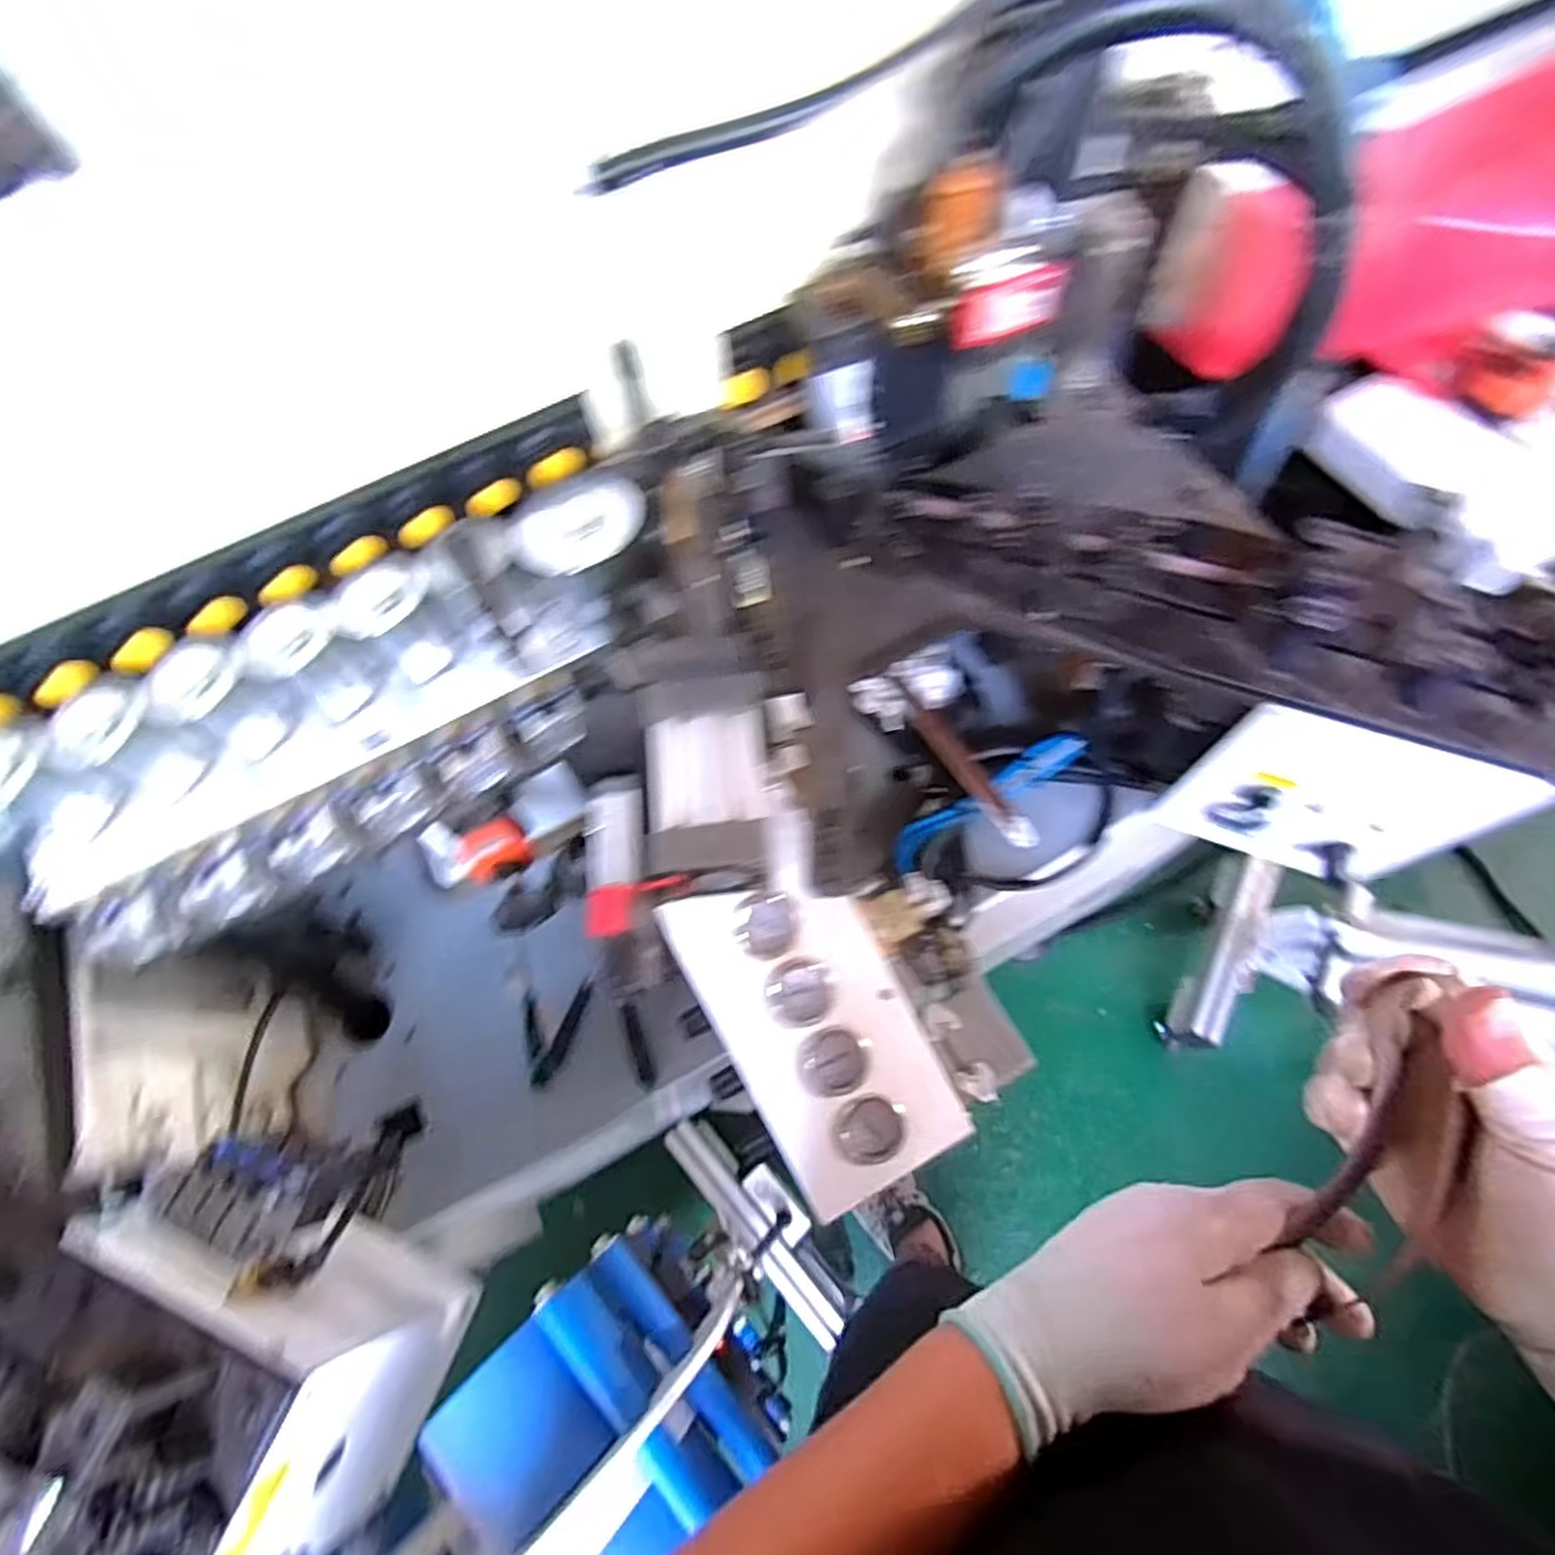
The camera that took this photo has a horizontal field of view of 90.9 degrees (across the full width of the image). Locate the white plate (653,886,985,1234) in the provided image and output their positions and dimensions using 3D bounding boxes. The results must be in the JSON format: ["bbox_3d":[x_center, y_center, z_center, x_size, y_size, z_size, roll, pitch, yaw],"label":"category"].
[{"bbox_3d":[0.037,0.212,0.660,0.157,0.013,0.283,-27,84,-10],"label":"white plate"}]

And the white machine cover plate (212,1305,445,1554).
[{"bbox_3d":[-0.291,0.456,0.518,0.013,0.221,0.146,16,69,9],"label":"white machine cover plate"}]

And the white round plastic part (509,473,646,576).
[{"bbox_3d":[-0.163,-0.208,0.619,0.108,0.017,0.079,-36,70,-12],"label":"white round plastic part"}]

